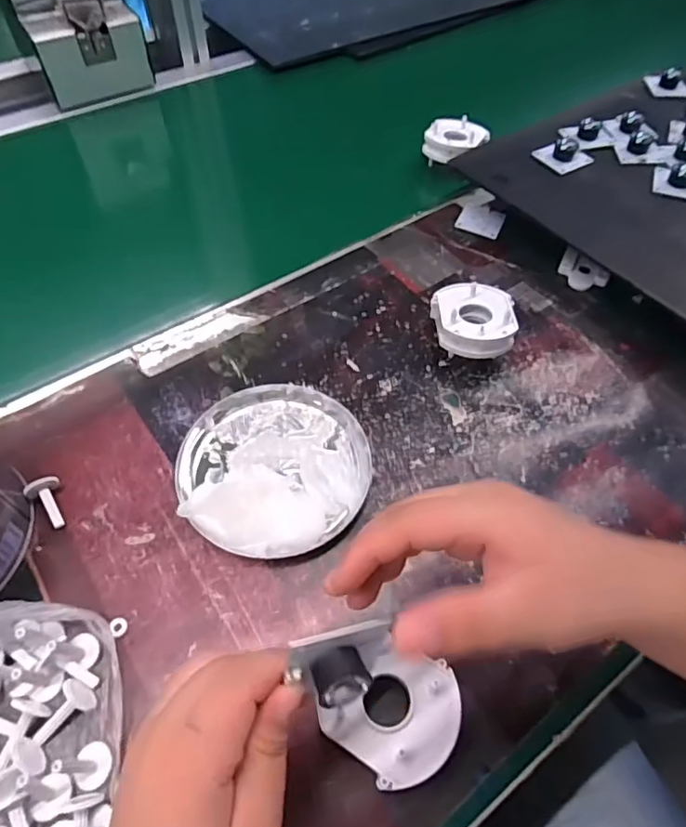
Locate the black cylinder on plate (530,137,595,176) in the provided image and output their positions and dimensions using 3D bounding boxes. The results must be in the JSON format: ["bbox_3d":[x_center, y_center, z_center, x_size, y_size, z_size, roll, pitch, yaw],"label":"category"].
[{"bbox_3d":[0.218,-0.257,0.524,0.045,0.015,0.043,-25,60,-17],"label":"black cylinder on plate"}]

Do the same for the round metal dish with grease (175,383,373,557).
[{"bbox_3d":[-0.047,0.032,0.362,0.126,0.026,0.126,1,55,-1],"label":"round metal dish with grease"}]

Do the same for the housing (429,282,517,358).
[{"bbox_3d":[0.102,-0.071,0.427,0.062,0.040,0.071,7,55,3],"label":"housing"}]

